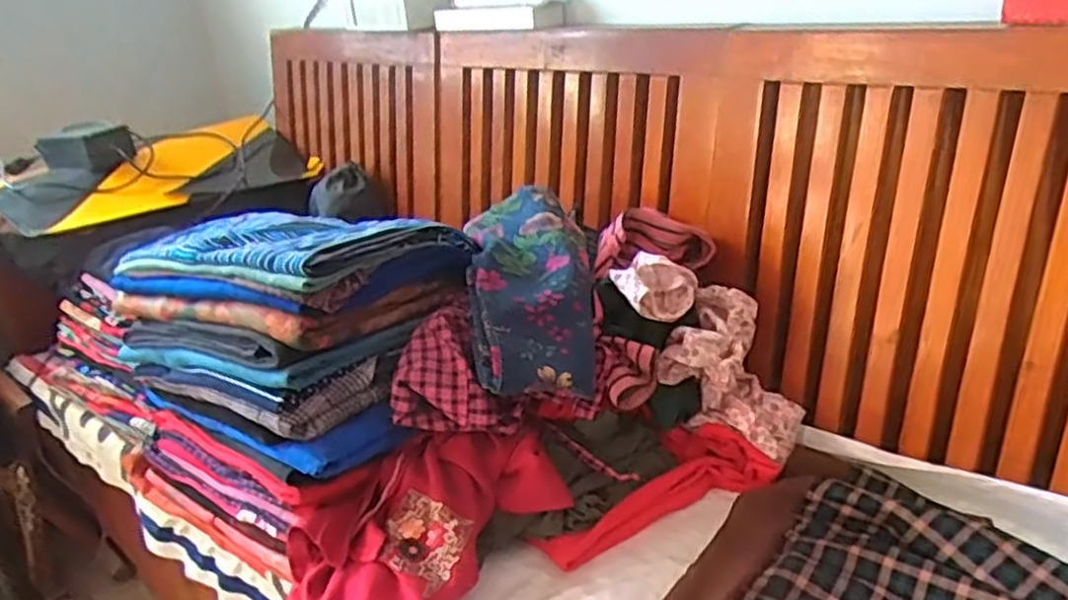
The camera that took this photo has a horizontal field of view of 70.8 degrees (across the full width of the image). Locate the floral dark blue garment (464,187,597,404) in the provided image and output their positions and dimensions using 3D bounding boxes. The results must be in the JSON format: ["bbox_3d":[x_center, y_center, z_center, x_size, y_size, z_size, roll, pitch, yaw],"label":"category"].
[{"bbox_3d":[-0.001,-0.014,0.786,0.130,0.083,0.312,-5,29,-4],"label":"floral dark blue garment"}]

